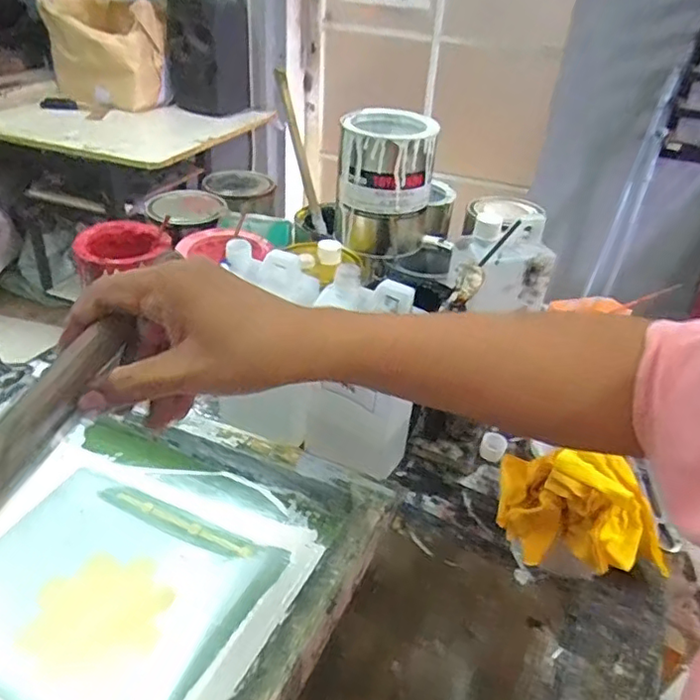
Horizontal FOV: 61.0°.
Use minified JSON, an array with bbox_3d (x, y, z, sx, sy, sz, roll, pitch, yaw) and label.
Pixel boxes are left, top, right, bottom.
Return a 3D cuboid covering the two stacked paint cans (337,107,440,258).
[{"bbox_3d":[0.040,-0.190,0.689,0.101,0.146,0.101,3,35,-2],"label":"two stacked paint cans"}]

